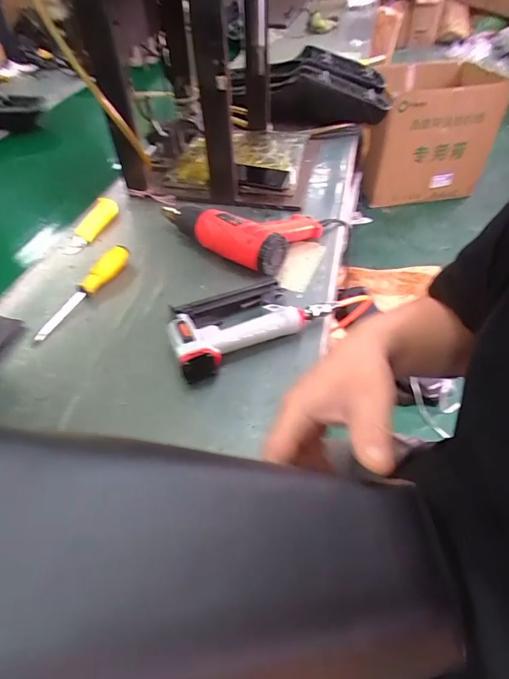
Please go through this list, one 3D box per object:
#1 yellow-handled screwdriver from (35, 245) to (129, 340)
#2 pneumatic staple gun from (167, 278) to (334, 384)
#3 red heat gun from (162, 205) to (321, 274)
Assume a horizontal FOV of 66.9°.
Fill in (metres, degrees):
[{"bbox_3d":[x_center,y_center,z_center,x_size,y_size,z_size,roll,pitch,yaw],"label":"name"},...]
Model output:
[{"bbox_3d":[-0.281,-0.084,0.633,0.032,0.032,0.221,19,52,18],"label":"yellow-handled screwdriver"},{"bbox_3d":[-0.014,-0.036,0.570,0.245,0.050,0.127,-25,52,-19],"label":"pneumatic staple gun"},{"bbox_3d":[-0.030,-0.223,0.723,0.297,0.078,0.177,26,54,23],"label":"red heat gun"}]

